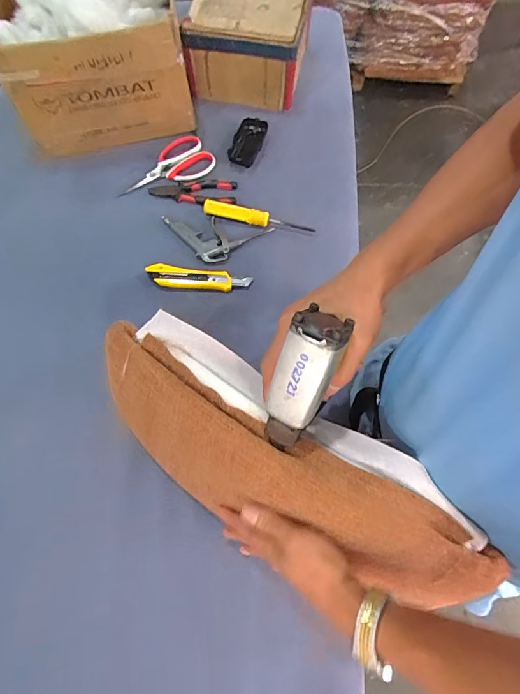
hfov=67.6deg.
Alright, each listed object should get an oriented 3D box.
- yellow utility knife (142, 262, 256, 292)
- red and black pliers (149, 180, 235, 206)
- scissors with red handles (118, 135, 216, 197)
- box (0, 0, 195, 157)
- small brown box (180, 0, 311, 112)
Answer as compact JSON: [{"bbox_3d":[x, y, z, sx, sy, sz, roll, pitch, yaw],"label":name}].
[{"bbox_3d":[-0.101,-0.114,0.635,0.167,0.021,0.035,3,67,2],"label":"yellow utility knife"},{"bbox_3d":[-0.123,-0.282,0.709,0.157,0.017,0.058,4,67,3],"label":"red and black pliers"},{"bbox_3d":[-0.178,-0.341,0.732,0.179,0.015,0.101,-23,69,-9],"label":"scissors with red handles"},{"bbox_3d":[-0.319,-0.595,0.715,0.309,0.274,0.358,-16,68,-6],"label":"box"},{"bbox_3d":[-0.015,-0.610,0.785,0.209,0.154,0.205,13,68,6],"label":"small brown box"}]

